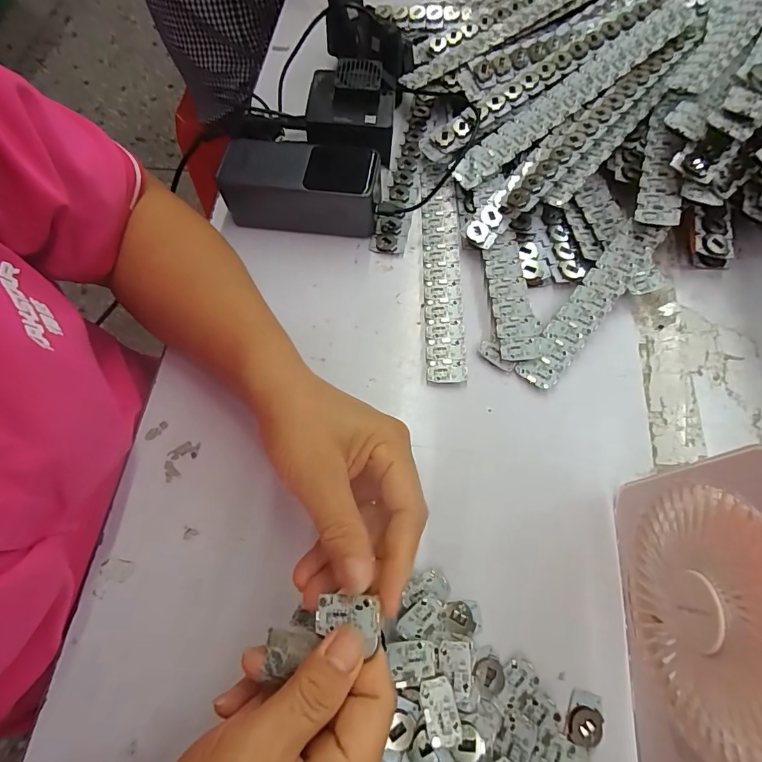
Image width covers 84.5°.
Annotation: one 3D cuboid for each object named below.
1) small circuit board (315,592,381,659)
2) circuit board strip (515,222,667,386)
[{"bbox_3d":[-0.016,0.107,0.192,0.030,0.004,0.017,-4,67,9],"label":"small circuit board"},{"bbox_3d":[0.160,-0.059,0.321,0.029,0.008,0.155,37,82,20],"label":"circuit board strip"}]

